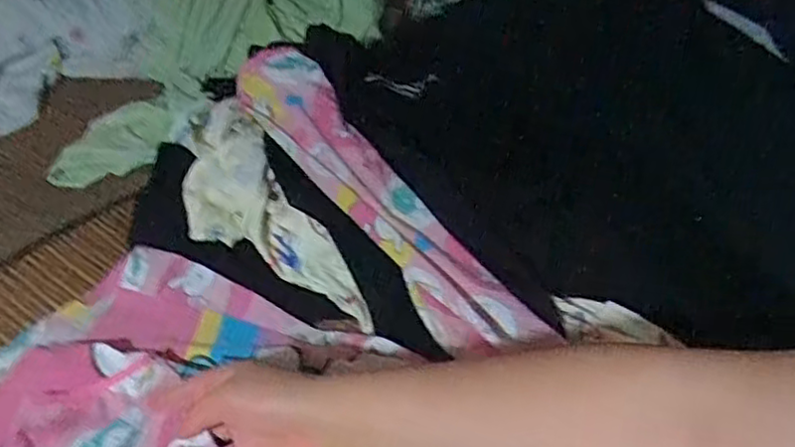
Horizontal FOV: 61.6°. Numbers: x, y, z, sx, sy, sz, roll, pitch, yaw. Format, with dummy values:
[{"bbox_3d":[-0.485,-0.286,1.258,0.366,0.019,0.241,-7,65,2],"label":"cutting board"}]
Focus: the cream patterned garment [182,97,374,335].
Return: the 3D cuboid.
[{"bbox_3d":[-0.115,-0.005,0.588,0.097,0.061,0.262,-33,72,-34],"label":"cream patterned garment"}]

